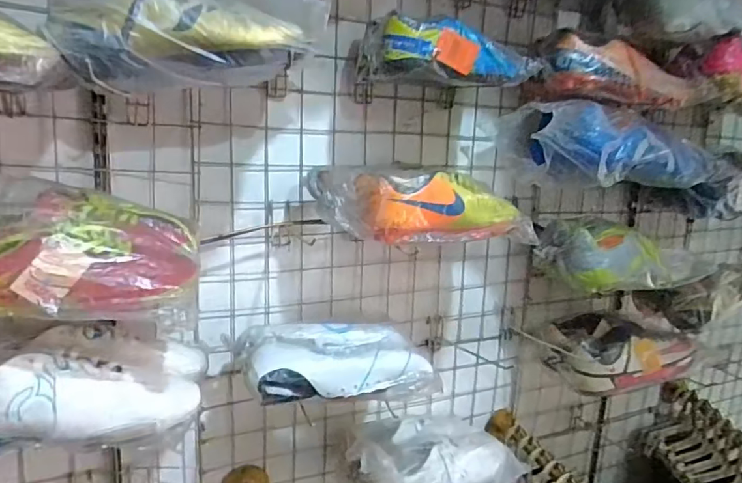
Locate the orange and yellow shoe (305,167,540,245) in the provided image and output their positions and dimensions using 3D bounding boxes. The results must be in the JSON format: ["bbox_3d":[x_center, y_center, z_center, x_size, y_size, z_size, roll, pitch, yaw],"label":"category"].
[{"bbox_3d":[0.066,-0.052,0.707,0.289,0.088,0.111,1,11,-14],"label":"orange and yellow shoe"}]

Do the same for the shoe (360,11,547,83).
[{"bbox_3d":[0.106,-0.245,0.681,0.212,0.069,0.082,1,11,-14],"label":"shoe"}]

